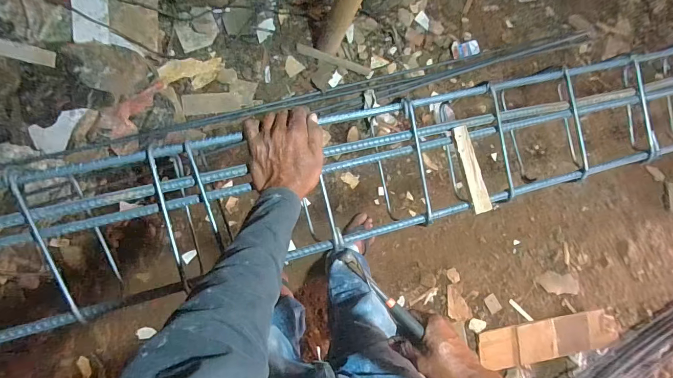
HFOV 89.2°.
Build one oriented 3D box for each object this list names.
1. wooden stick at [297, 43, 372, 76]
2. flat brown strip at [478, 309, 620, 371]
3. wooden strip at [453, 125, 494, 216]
[{"bbox_3d":[-0.010,-0.497,1.313,0.291,0.016,0.035,18,83,-13],"label":"wooden stick"},{"bbox_3d":[0.858,0.597,1.360,0.589,0.027,0.163,-9,90,-14],"label":"flat brown strip"},{"bbox_3d":[0.224,-0.032,0.558,0.030,0.012,0.144,-17,92,-14],"label":"wooden strip"}]

